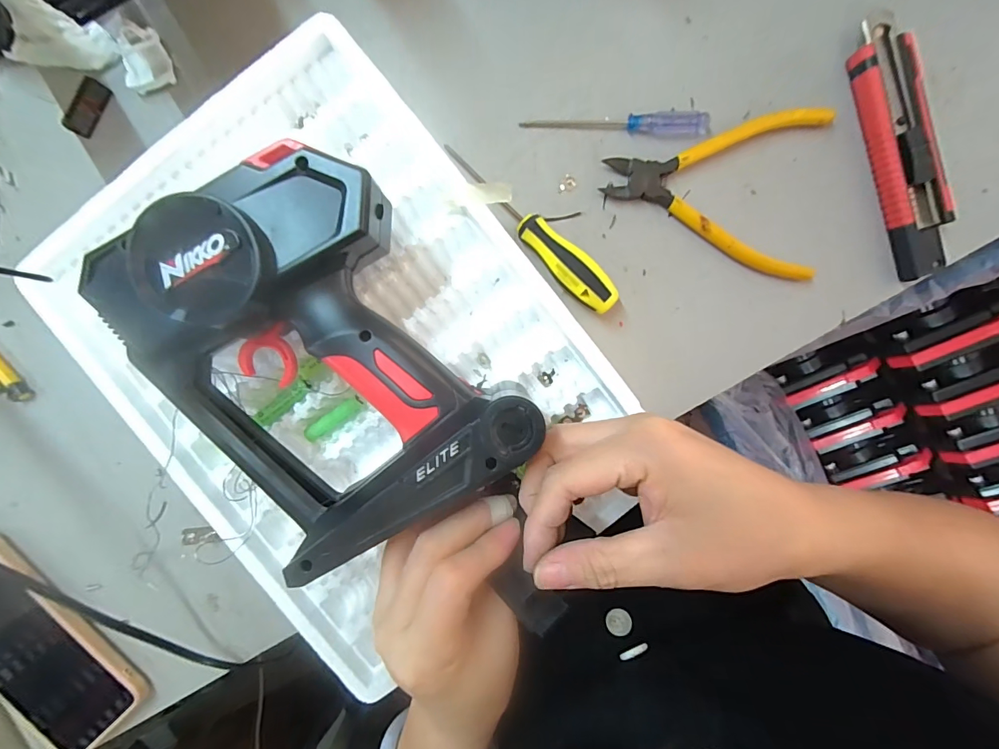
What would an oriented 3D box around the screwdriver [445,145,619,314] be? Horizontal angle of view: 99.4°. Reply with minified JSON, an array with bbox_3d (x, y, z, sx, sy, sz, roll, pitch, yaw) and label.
[{"bbox_3d":[0.019,-0.096,0.282,0.147,0.022,0.021,45,93,-1],"label":"screwdriver"}]

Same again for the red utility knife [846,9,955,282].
[{"bbox_3d":[0.262,-0.148,0.276,0.032,0.020,0.166,-17,93,2],"label":"red utility knife"}]

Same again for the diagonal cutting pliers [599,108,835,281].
[{"bbox_3d":[0.143,-0.126,0.283,0.140,0.012,0.106,8,93,0],"label":"diagonal cutting pliers"}]

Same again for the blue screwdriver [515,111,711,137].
[{"bbox_3d":[0.078,-0.168,0.284,0.123,0.011,0.014,1,93,1],"label":"blue screwdriver"}]

